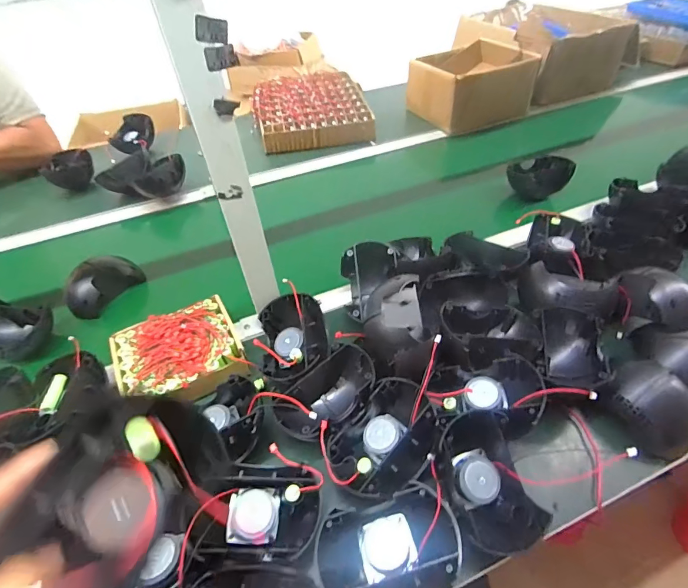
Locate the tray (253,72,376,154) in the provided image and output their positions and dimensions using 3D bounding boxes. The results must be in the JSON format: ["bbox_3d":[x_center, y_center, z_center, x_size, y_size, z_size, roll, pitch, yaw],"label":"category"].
[{"bbox_3d":[-0.098,-0.563,1.174,0.302,0.053,0.450,-10,47,-4],"label":"tray"}]

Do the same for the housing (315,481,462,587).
[{"bbox_3d":[0.042,0.249,0.381,0.135,0.055,0.094,-14,47,-8],"label":"housing"}]

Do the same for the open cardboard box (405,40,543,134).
[{"bbox_3d":[0.353,-0.593,1.126,0.270,0.151,0.260,-21,49,-14],"label":"open cardboard box"}]

